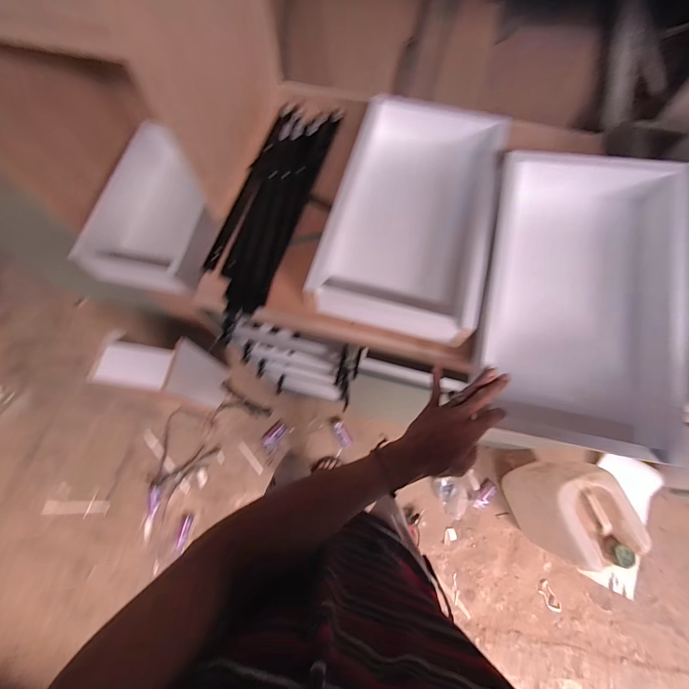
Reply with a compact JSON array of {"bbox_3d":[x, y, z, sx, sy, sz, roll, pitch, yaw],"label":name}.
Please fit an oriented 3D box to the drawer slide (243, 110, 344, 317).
[{"bbox_3d":[-0.101,-0.288,0.671,0.046,0.011,0.501,16,74,6],"label":"drawer slide"}]

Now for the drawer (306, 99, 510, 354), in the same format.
[{"bbox_3d":[0.132,-0.253,0.614,0.262,0.084,0.464,16,74,5],"label":"drawer"}]

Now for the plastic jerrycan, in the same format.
[{"bbox_3d":[0.720,0.536,1.115,0.218,0.366,0.267,-16,72,-2],"label":"plastic jerrycan"}]

